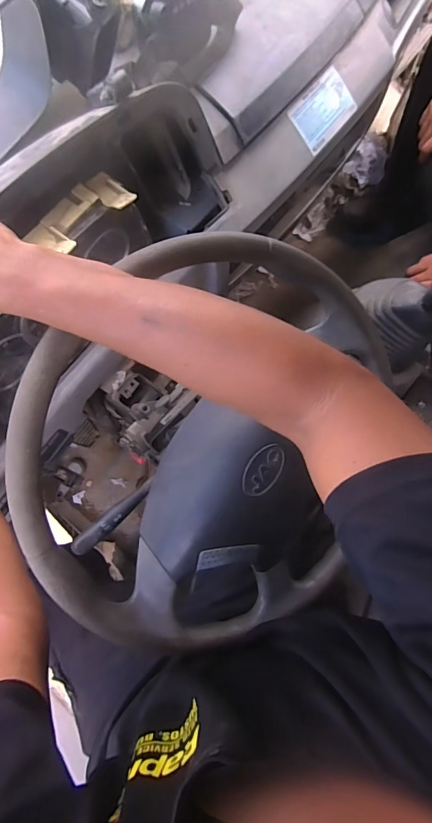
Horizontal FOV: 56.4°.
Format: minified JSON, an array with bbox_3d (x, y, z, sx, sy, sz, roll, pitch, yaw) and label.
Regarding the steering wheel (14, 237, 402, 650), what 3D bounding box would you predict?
[{"bbox_3d":[-0.010,0.029,0.473,0.408,0.141,0.430,25,89,-27],"label":"steering wheel"}]

